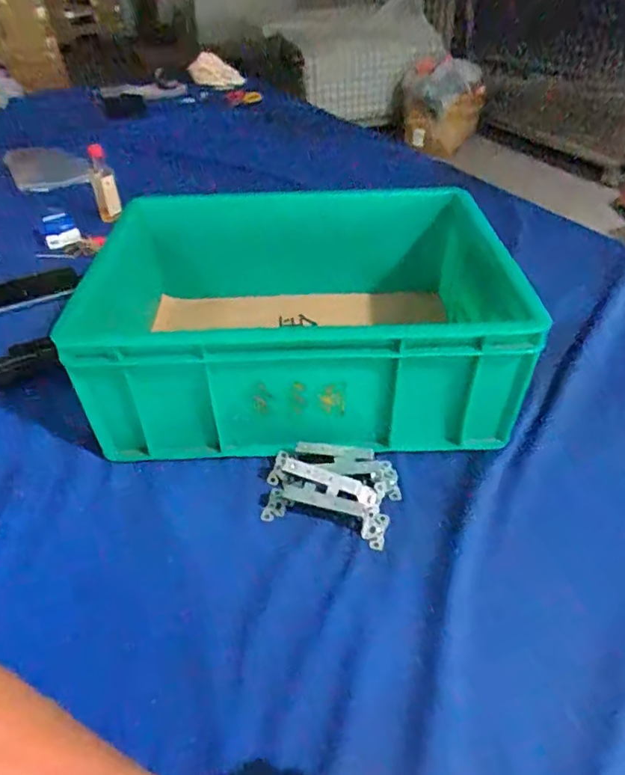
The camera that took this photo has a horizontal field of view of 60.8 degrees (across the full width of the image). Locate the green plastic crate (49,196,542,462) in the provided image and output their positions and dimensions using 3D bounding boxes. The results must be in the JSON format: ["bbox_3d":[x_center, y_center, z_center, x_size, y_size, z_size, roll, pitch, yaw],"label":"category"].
[{"bbox_3d":[-0.017,-0.079,0.576,0.410,0.156,0.319,-1,40,1],"label":"green plastic crate"}]

